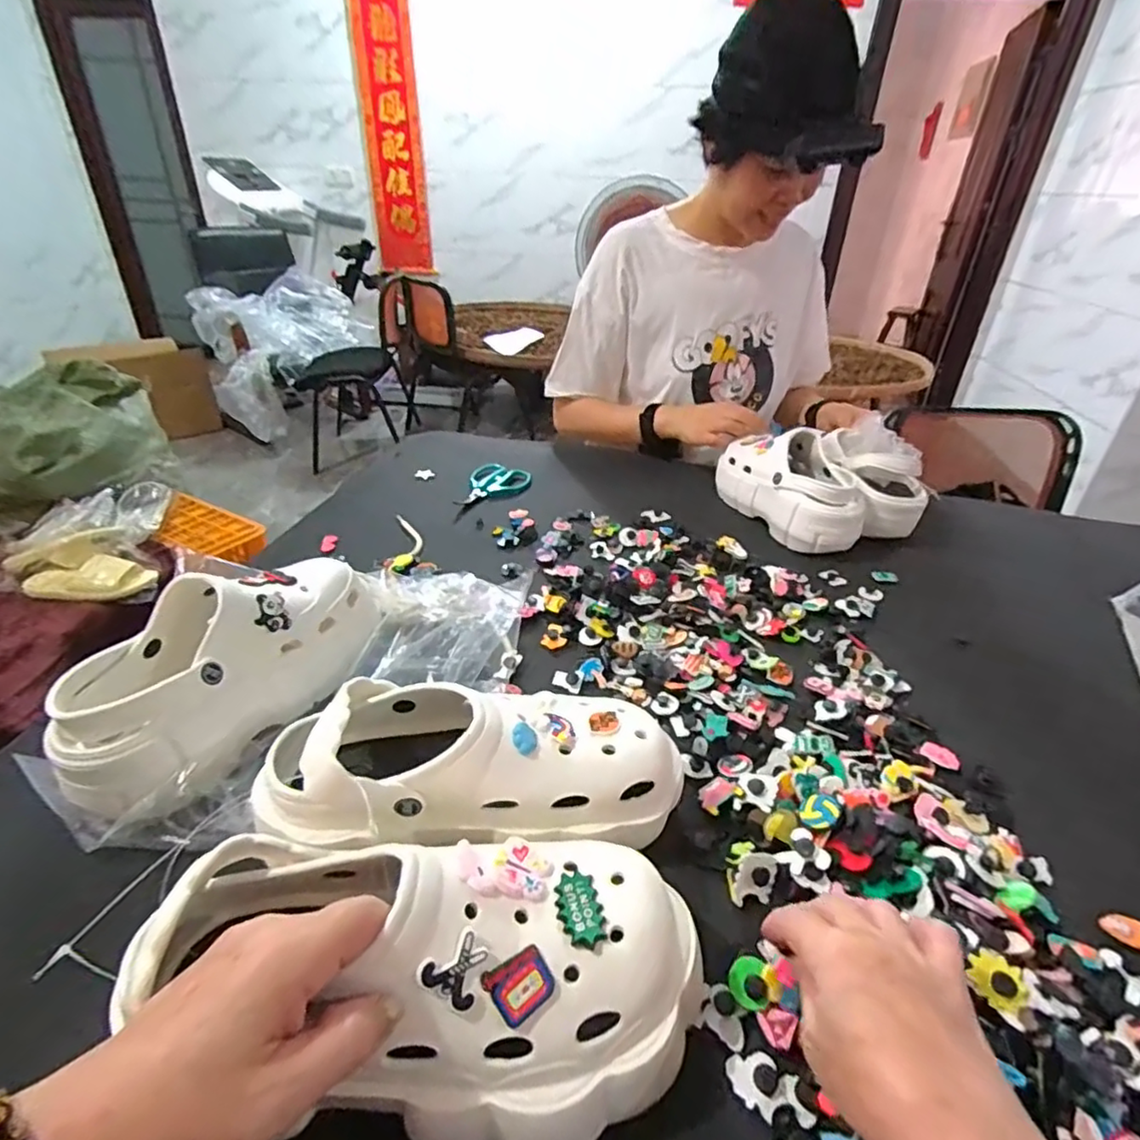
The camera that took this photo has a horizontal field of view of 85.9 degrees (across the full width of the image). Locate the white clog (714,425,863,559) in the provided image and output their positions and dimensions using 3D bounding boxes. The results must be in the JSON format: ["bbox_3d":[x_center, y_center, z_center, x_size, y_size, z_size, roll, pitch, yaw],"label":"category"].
[{"bbox_3d":[0.295,-0.116,0.813,0.104,0.101,0.215,-8,34,-16],"label":"white clog"}]

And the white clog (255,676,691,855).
[{"bbox_3d":[-0.058,0.125,0.400,0.262,0.103,0.112,-3,33,-7],"label":"white clog"}]

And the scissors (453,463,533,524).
[{"bbox_3d":[-0.112,-0.111,0.861,0.082,0.017,0.153,10,33,12],"label":"scissors"}]

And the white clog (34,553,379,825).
[{"bbox_3d":[-0.254,0.065,0.464,0.101,0.093,0.245,17,35,22],"label":"white clog"}]

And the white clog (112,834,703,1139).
[{"bbox_3d":[-0.054,0.183,0.290,0.235,0.085,0.112,13,33,-1],"label":"white clog"}]

